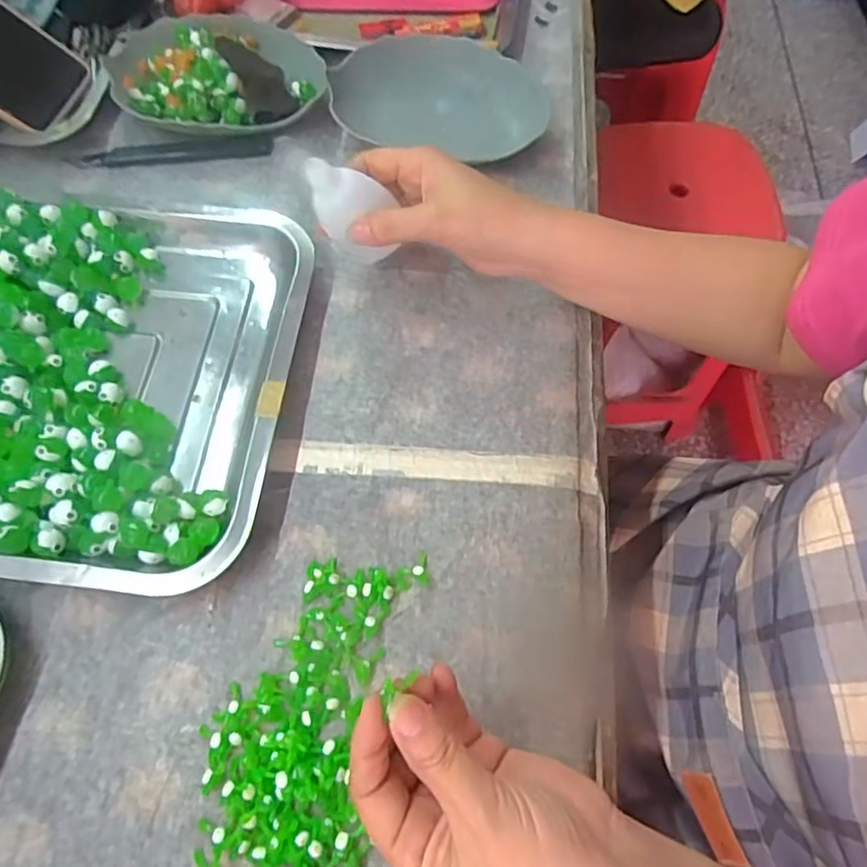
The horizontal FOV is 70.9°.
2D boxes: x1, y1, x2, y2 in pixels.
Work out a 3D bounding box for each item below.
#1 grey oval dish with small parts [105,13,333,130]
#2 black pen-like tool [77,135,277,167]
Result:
[{"bbox_3d":[-0.170,-0.281,0.480,0.167,0.034,0.117,-3,67,-3],"label":"grey oval dish with small parts"},{"bbox_3d":[-0.198,-0.218,0.470,0.143,0.009,0.016,-6,67,-4],"label":"black pen-like tool"}]

